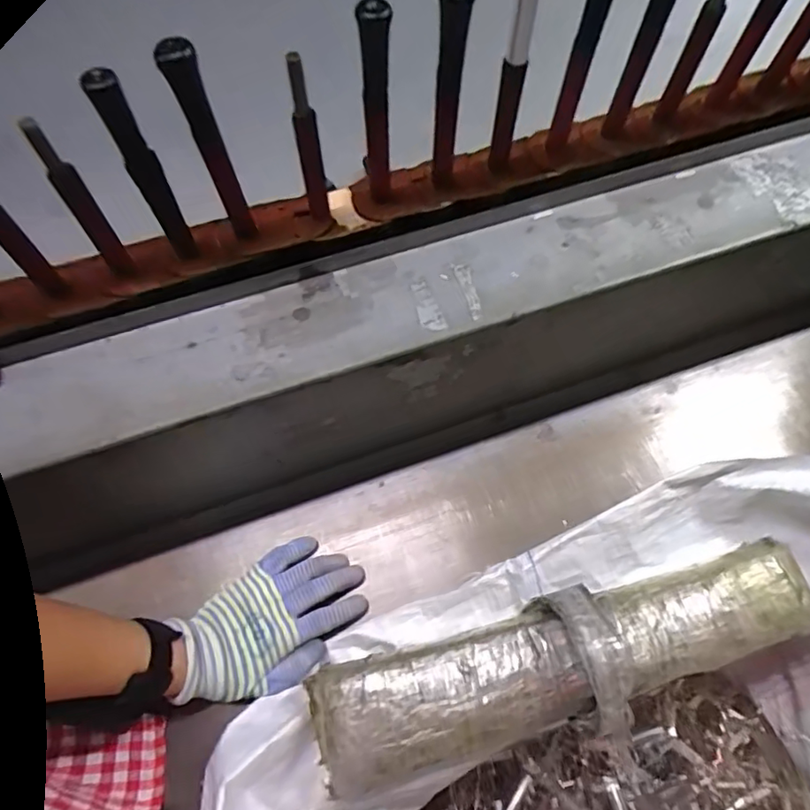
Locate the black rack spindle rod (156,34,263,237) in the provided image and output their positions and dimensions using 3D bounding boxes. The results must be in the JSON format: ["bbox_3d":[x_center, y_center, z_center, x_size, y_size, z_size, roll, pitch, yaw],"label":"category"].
[{"bbox_3d":[-0.124,-0.165,0.370,0.020,0.147,0.016,-23,66,-7],"label":"black rack spindle rod"}]

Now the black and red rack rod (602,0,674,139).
[{"bbox_3d":[0.175,-0.261,0.405,0.022,0.141,0.014,9,67,7],"label":"black and red rack rod"}]

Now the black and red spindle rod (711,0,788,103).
[{"bbox_3d":[0.270,-0.293,0.414,0.021,0.134,0.016,25,69,14],"label":"black and red spindle rod"}]

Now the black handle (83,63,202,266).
[{"bbox_3d":[-0.162,-0.145,0.358,0.021,0.138,0.015,-40,70,-14],"label":"black handle"}]

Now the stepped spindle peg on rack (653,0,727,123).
[{"bbox_3d":[0.218,-0.271,0.419,0.018,0.118,0.017,25,69,14],"label":"stepped spindle peg on rack"}]

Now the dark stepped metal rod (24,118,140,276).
[{"bbox_3d":[-0.209,-0.128,0.361,0.020,0.125,0.014,-36,69,-12],"label":"dark stepped metal rod"}]

